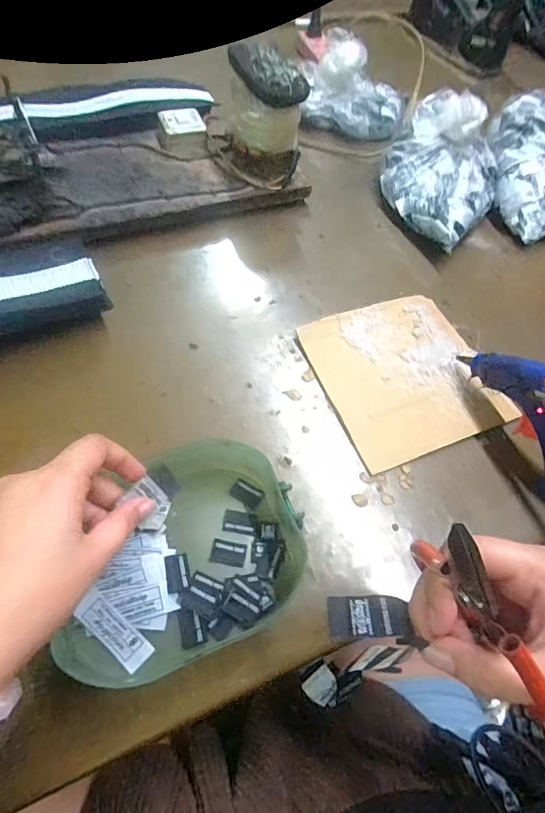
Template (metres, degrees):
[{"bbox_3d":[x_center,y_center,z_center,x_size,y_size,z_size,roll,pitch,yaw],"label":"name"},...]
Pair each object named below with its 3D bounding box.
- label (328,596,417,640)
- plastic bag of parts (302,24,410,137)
[{"bbox_3d":[0.048,0.106,0.221,0.039,0.004,0.023,-7,29,10],"label":"label"},{"bbox_3d":[0.109,-0.429,0.595,0.152,0.080,0.099,15,59,3],"label":"plastic bag of parts"}]

